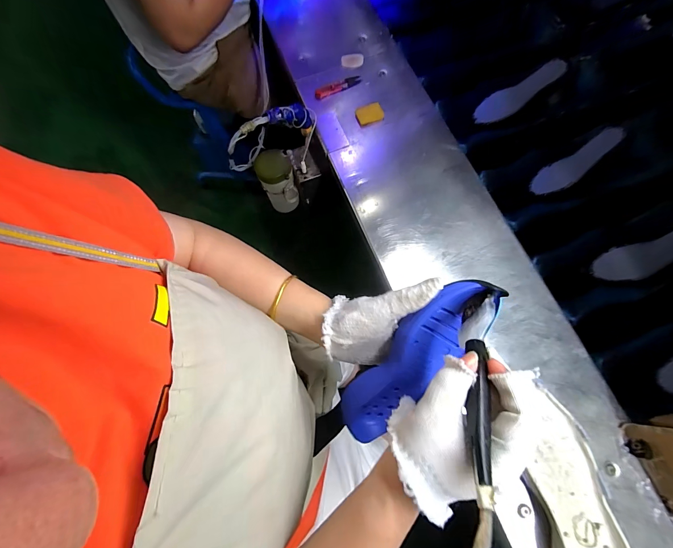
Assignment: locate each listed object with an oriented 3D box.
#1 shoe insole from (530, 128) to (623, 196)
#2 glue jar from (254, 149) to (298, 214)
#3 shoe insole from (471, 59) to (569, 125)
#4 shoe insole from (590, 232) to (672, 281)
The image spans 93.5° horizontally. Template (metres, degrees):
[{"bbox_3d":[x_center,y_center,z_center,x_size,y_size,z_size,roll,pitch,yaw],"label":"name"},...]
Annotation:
[{"bbox_3d":[0.458,-0.212,0.605,0.178,0.014,0.053,-36,74,8],"label":"shoe insole"},{"bbox_3d":[-0.132,-0.204,0.711,0.076,0.140,0.080,-16,72,-6],"label":"glue jar"},{"bbox_3d":[0.373,-0.368,0.647,0.175,0.014,0.055,-28,71,20],"label":"shoe insole"},{"bbox_3d":[0.544,-0.034,0.541,0.179,0.005,0.059,-22,82,17],"label":"shoe insole"}]

